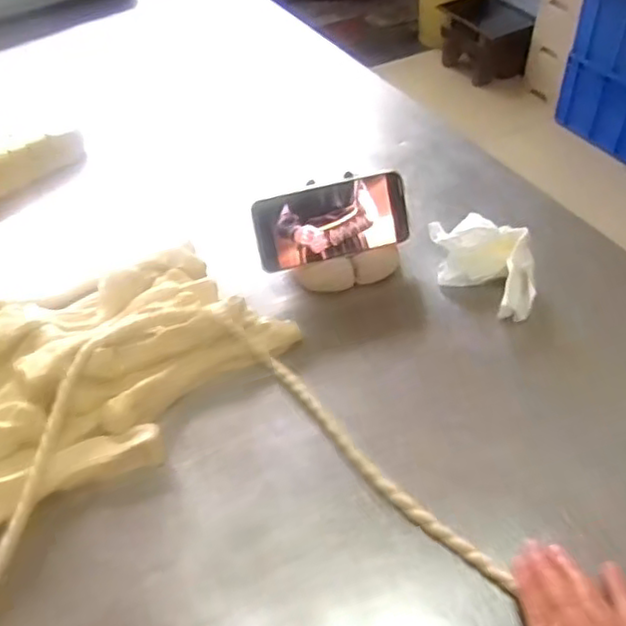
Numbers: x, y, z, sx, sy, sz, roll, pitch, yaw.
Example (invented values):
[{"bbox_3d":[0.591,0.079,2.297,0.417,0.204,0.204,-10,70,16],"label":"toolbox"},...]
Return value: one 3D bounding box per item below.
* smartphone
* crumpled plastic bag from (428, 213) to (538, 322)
[{"bbox_3d":[0.019,-0.090,0.654,0.149,0.071,0.012,-15,12,-9],"label":"smartphone"},{"bbox_3d":[0.166,-0.044,0.650,0.088,0.046,0.115,-2,47,1],"label":"crumpled plastic bag"}]

